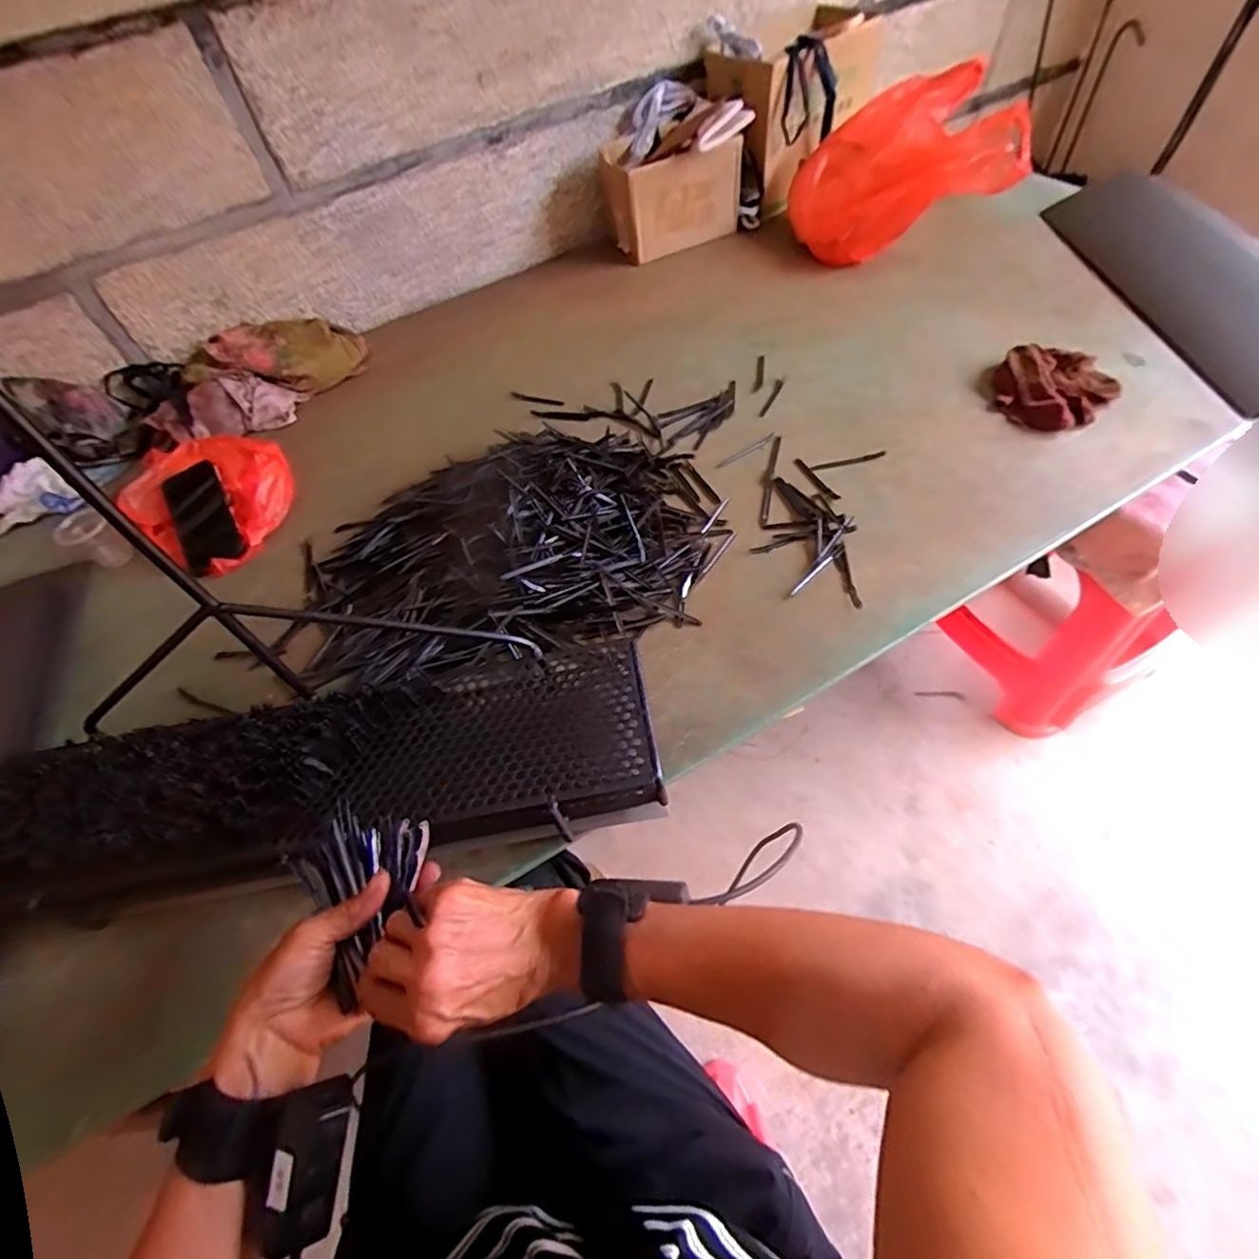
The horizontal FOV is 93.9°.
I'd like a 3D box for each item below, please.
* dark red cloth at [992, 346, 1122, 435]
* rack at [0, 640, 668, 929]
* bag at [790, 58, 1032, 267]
[{"bbox_3d":[0.554,-0.318,0.778,0.144,0.041,0.132,33,66,26],"label":"dark red cloth"},{"bbox_3d":[-0.260,0.127,0.502,0.562,0.091,0.151,-13,55,-1],"label":"rack"},{"bbox_3d":[0.477,-0.812,1.052,0.347,0.200,0.262,2,56,8],"label":"bag"}]

